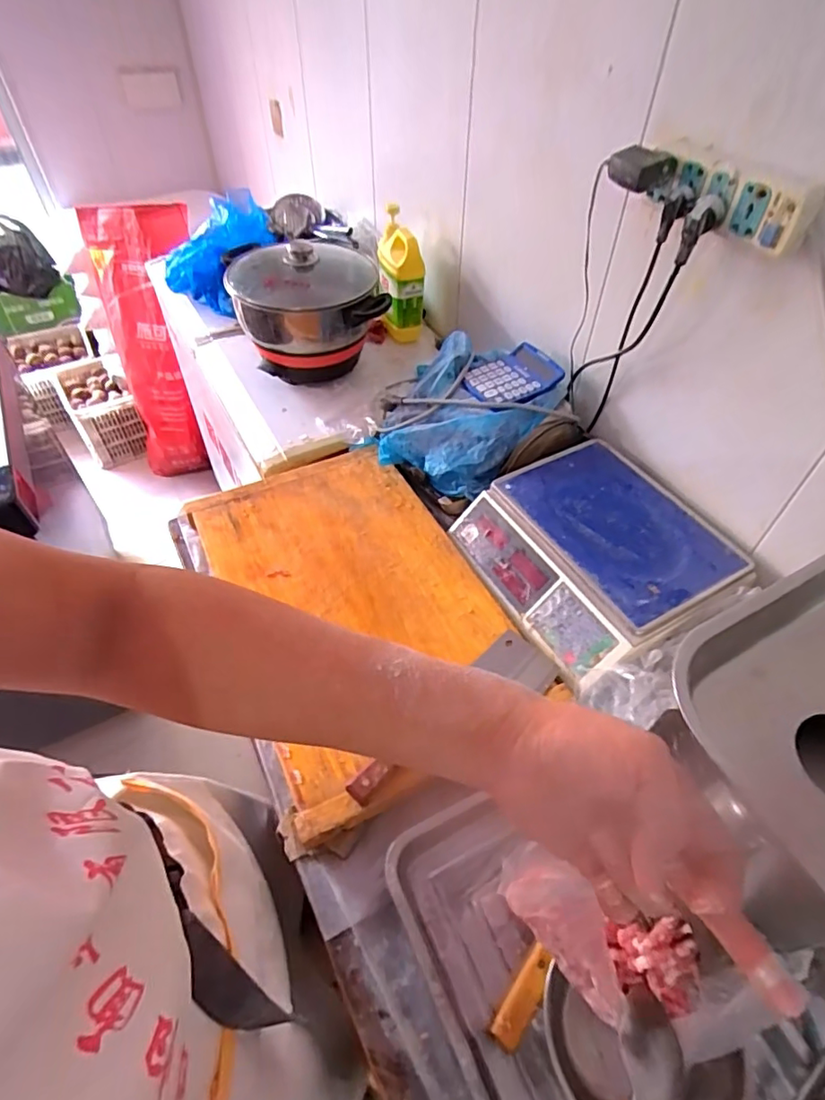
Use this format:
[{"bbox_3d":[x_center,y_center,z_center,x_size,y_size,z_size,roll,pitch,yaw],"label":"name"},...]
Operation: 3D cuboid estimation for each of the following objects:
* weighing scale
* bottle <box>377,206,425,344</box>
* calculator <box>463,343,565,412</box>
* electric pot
[{"bbox_3d":[0.273,-0.009,0.820,0.314,0.078,0.333,-23,53,-19],"label":"weighing scale"},{"bbox_3d":[-0.024,-0.593,1.211,0.098,0.250,0.104,0,50,0],"label":"bottle"},{"bbox_3d":[0.170,-0.297,0.946,0.148,0.029,0.117,-22,53,-18],"label":"calculator"},{"bbox_3d":[-0.207,-0.467,1.121,0.282,0.242,0.236,-12,51,-10],"label":"electric pot"}]

